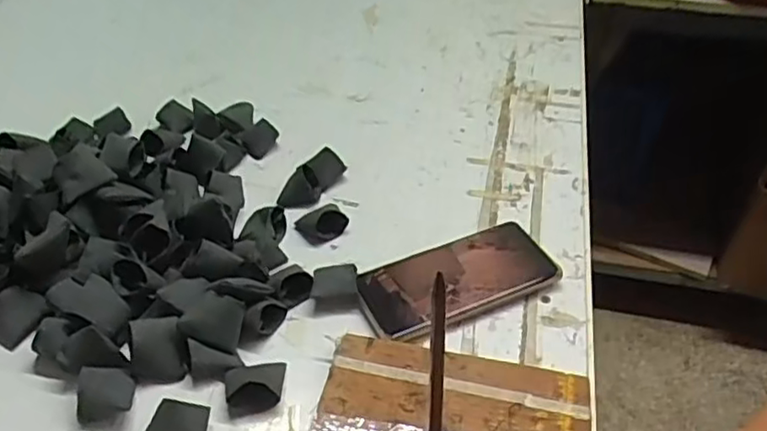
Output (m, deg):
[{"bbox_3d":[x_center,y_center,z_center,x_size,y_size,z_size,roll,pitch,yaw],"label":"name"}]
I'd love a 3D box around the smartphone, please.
[{"bbox_3d":[0.059,0.048,0.528,0.158,0.011,0.076,-18,43,-19],"label":"smartphone"}]

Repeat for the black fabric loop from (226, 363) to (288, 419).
[{"bbox_3d":[-0.087,0.114,0.447,0.040,0.018,0.037,-9,41,-9],"label":"black fabric loop"}]

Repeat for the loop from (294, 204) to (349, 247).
[{"bbox_3d":[-0.056,0.004,0.582,0.040,0.018,0.039,-27,47,-28],"label":"loop"}]

